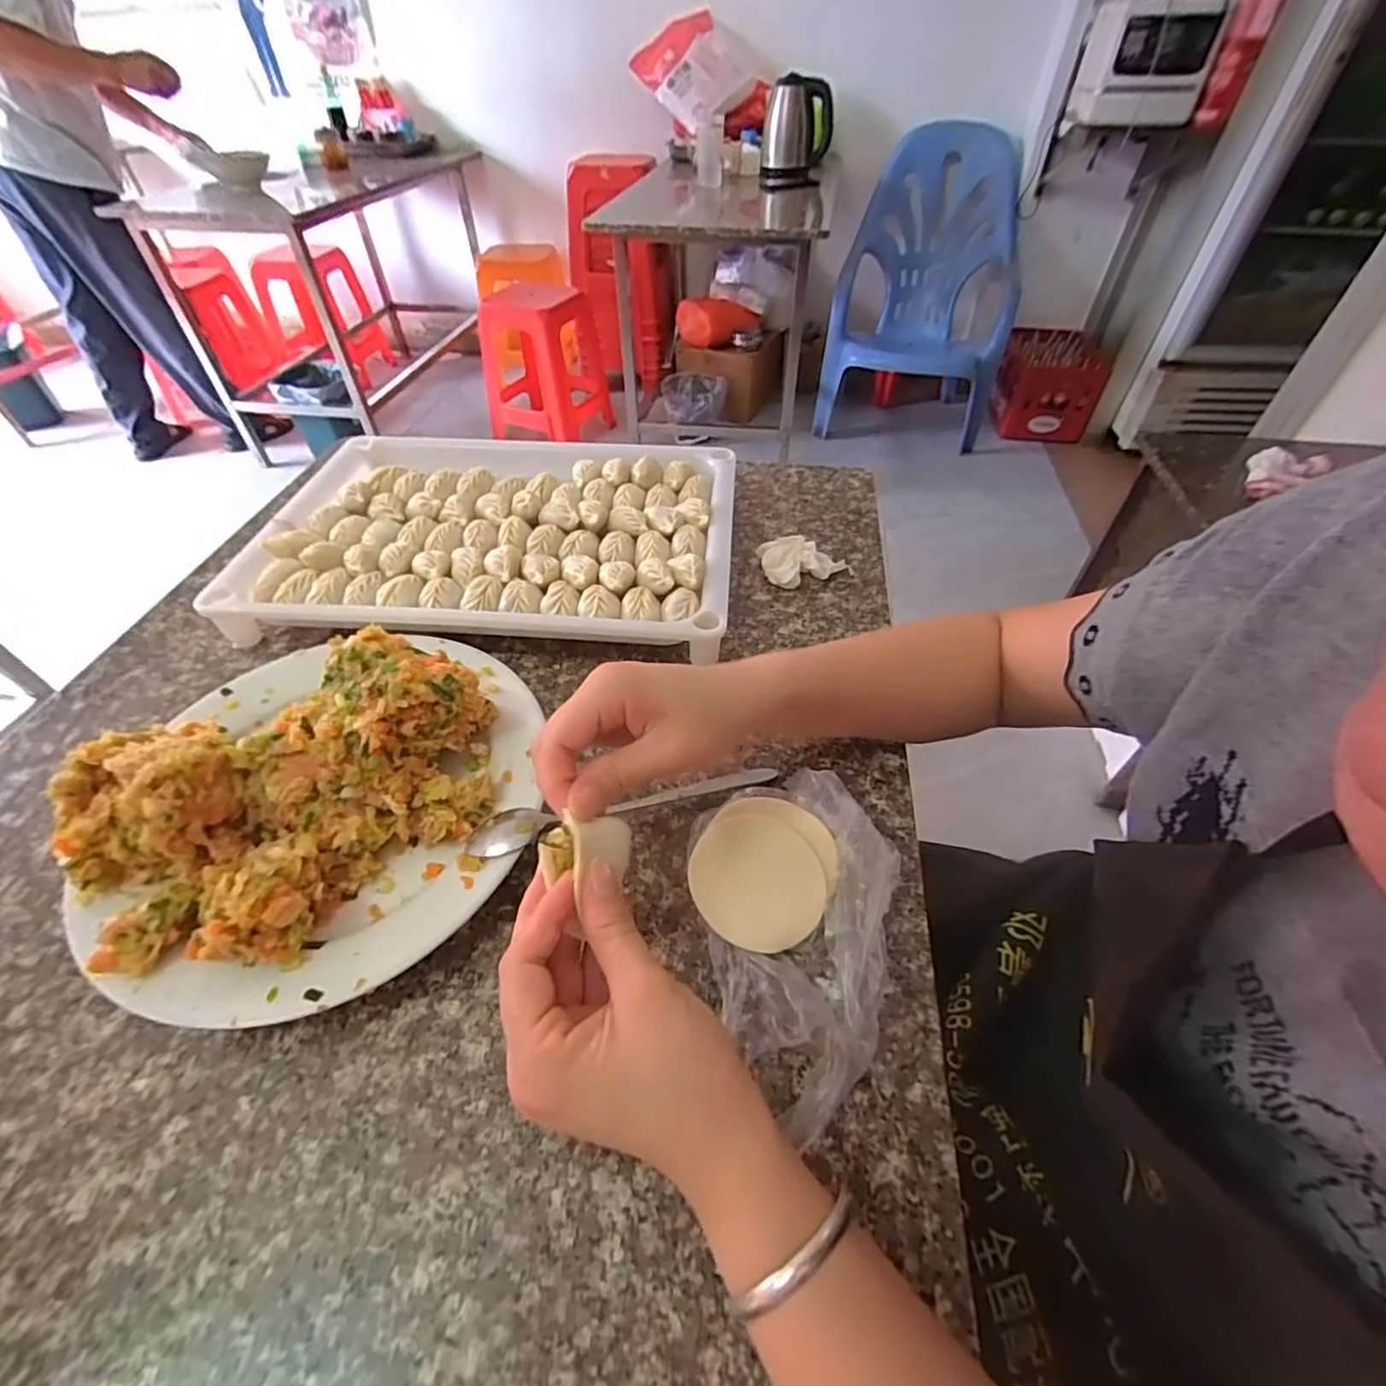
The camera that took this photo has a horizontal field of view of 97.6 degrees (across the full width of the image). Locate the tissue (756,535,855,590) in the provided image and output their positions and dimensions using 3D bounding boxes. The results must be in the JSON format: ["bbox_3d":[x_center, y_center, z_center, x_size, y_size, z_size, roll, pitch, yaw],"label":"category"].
[{"bbox_3d":[0.095,-0.110,0.508,0.079,0.029,0.041,3,48,4],"label":"tissue"}]

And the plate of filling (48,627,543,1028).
[{"bbox_3d":[-0.205,0.046,0.343,0.224,0.082,0.242,0,48,1],"label":"plate of filling"}]

